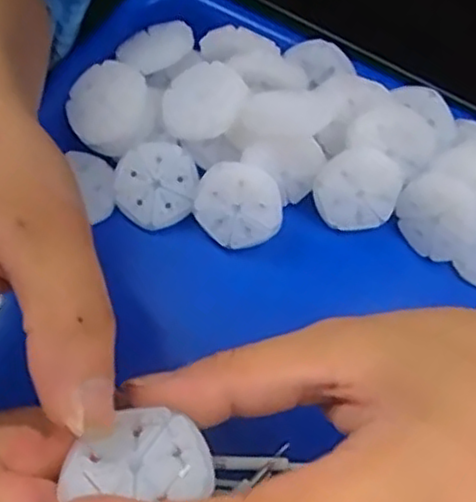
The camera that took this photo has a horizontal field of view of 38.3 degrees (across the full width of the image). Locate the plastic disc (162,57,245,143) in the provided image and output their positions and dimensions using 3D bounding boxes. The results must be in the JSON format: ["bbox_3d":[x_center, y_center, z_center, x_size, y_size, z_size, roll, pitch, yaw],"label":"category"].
[{"bbox_3d":[-0.015,-0.067,0.301,0.035,0.008,0.036,-4,64,-3],"label":"plastic disc"}]

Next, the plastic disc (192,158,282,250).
[{"bbox_3d":[0.000,-0.019,0.294,0.037,0.004,0.036,2,109,7],"label":"plastic disc"}]

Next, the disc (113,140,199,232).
[{"bbox_3d":[-0.037,-0.030,0.306,0.037,0.004,0.037,0,86,2],"label":"disc"}]

